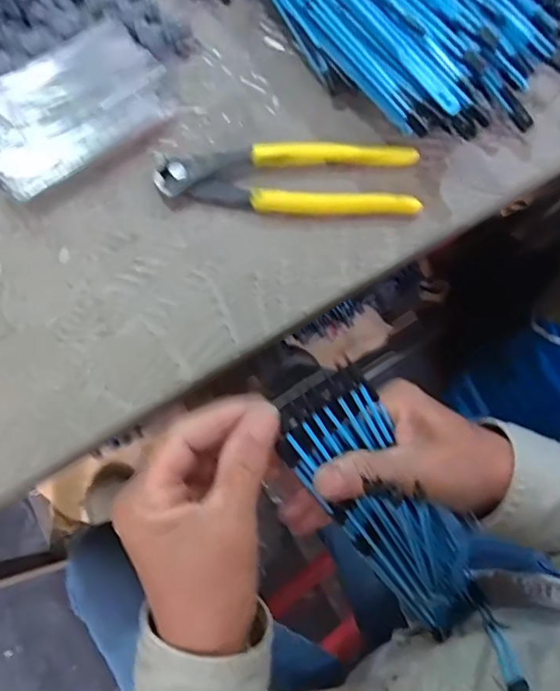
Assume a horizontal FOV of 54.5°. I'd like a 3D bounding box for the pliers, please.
[{"bbox_3d":[0.006,-0.107,0.350,0.162,0.011,0.045,1,74,0],"label":"pliers"}]

